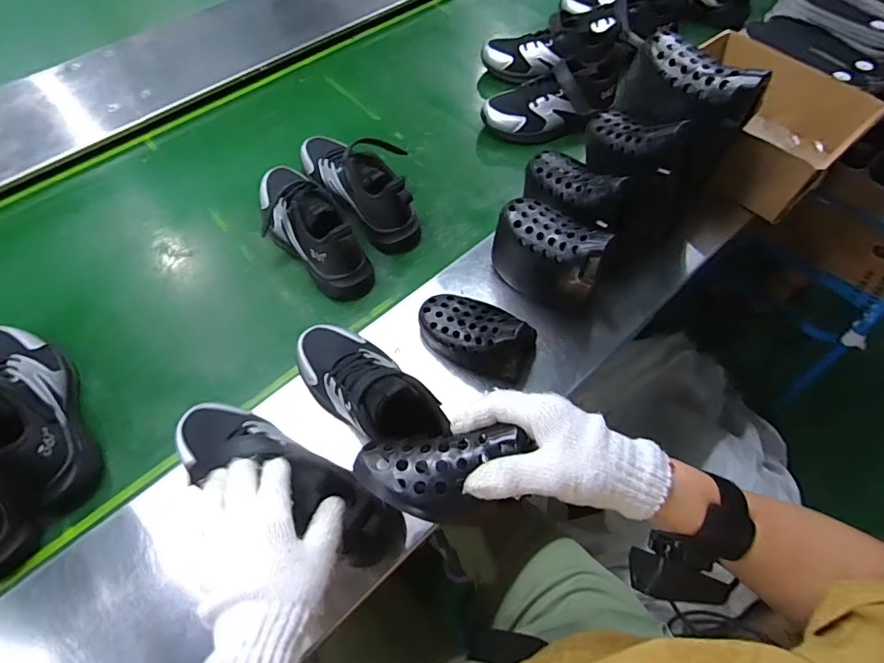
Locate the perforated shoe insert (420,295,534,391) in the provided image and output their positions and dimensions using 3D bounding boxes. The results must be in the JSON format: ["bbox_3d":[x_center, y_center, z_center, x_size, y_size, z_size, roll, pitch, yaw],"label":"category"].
[{"bbox_3d":[0.042,0.000,0.552,0.138,0.079,0.074,21,62,11],"label":"perforated shoe insert"}]

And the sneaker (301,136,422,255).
[{"bbox_3d":[-0.121,-0.223,0.695,0.088,0.105,0.229,-37,67,-19],"label":"sneaker"}]

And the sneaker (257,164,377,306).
[{"bbox_3d":[-0.185,-0.155,0.657,0.087,0.107,0.234,-37,67,-19],"label":"sneaker"}]

